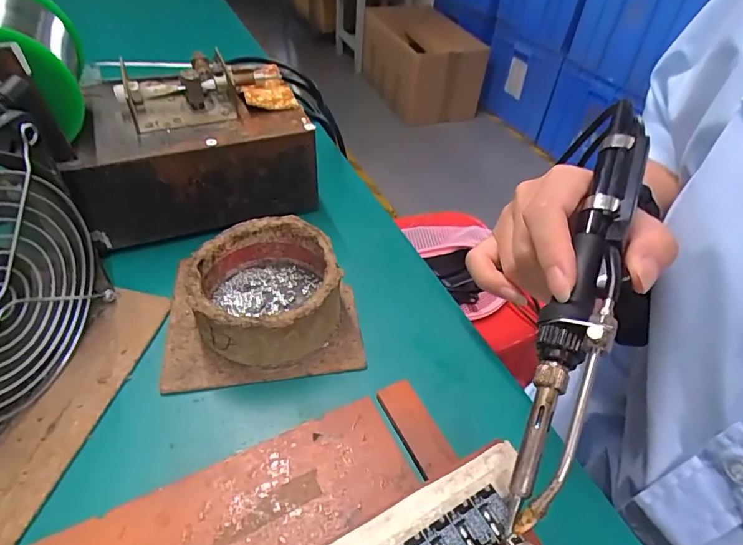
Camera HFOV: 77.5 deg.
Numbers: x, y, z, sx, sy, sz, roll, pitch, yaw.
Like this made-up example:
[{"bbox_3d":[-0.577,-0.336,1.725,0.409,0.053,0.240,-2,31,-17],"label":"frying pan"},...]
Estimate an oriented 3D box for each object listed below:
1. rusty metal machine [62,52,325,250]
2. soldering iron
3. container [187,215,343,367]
[{"bbox_3d":[-0.126,-0.094,0.331,0.149,0.085,0.105,-14,49,-18],"label":"rusty metal machine"},{"bbox_3d":[0.090,0.004,0.195,0.022,0.018,0.197,19,68,14],"label":"soldering iron"},{"bbox_3d":[-0.059,0.010,0.268,0.078,0.042,0.081,2,46,-2],"label":"container"}]

